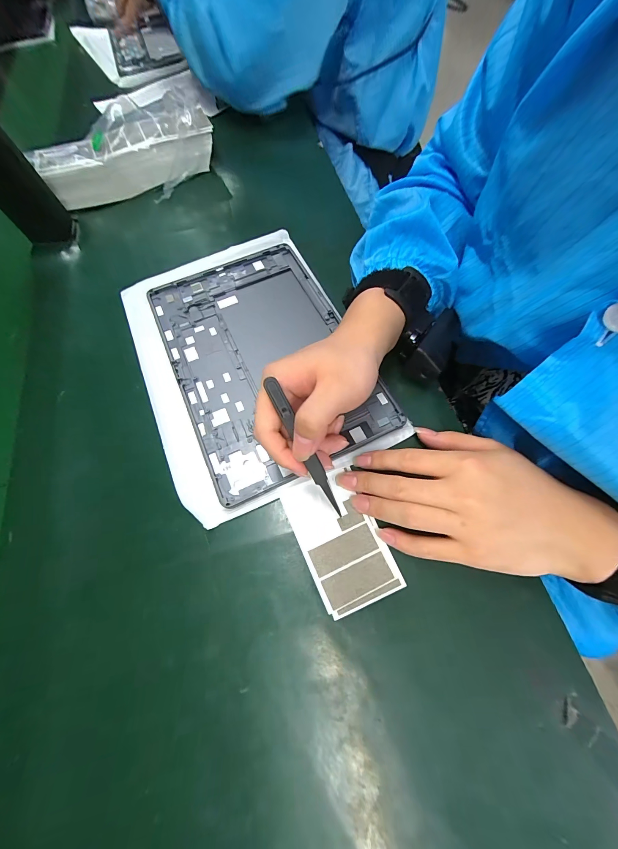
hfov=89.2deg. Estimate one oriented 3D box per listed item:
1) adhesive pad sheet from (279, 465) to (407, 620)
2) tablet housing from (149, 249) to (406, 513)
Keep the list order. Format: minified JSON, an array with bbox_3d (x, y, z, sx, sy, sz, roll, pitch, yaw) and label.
[{"bbox_3d":[0.021,0.082,0.234,0.057,0.012,0.098,-24,68,-7],"label":"adhesive pad sheet"},{"bbox_3d":[-0.046,-0.072,0.303,0.166,0.007,0.253,-25,68,-7],"label":"tablet housing"}]

